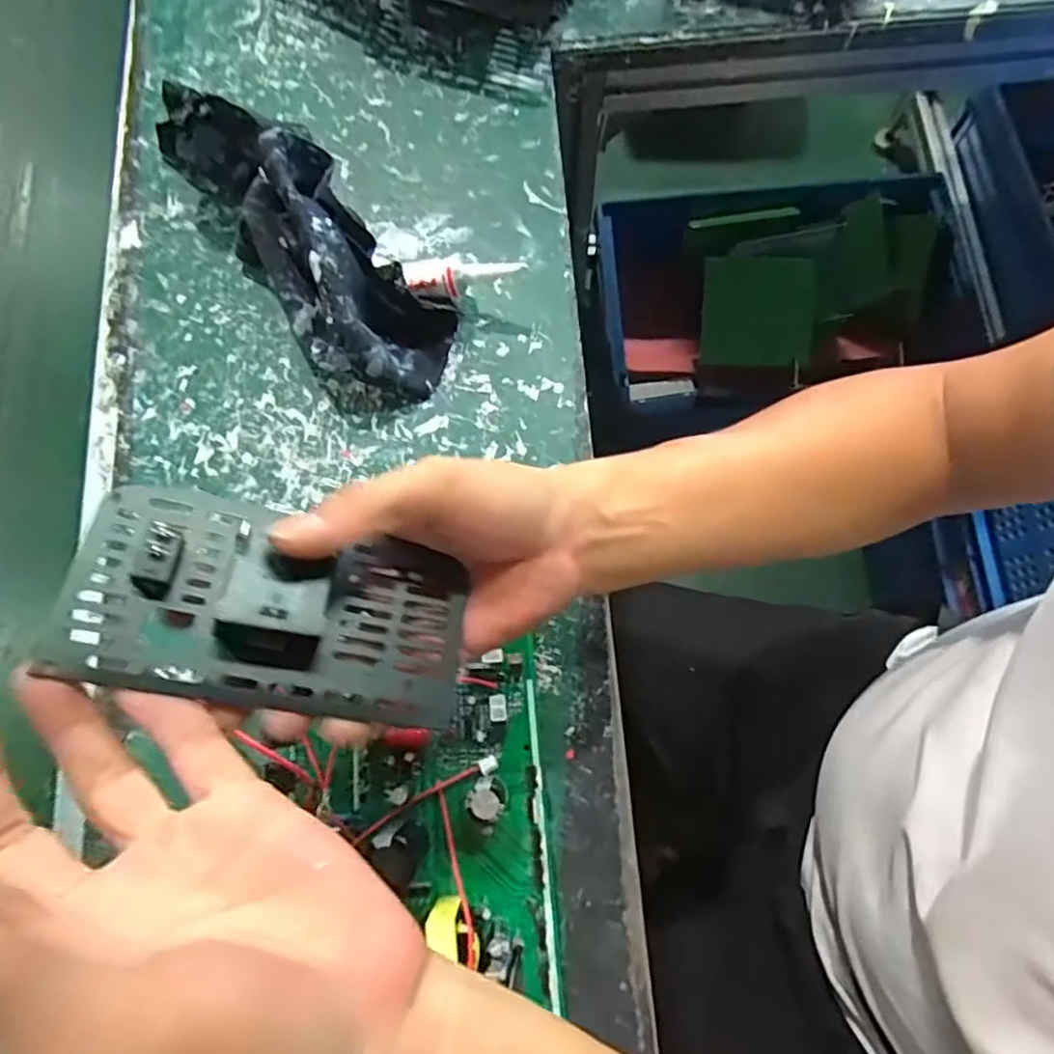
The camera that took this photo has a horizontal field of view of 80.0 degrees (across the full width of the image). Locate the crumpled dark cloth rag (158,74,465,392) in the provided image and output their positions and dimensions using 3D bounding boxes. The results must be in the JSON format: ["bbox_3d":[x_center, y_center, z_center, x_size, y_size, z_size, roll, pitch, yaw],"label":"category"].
[{"bbox_3d":[-0.125,-0.165,0.356,0.081,0.067,0.210,-36,78,-7],"label":"crumpled dark cloth rag"}]

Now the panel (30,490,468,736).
[{"bbox_3d":[-0.085,0.028,0.225,0.131,0.012,0.068,15,63,-19],"label":"panel"}]

